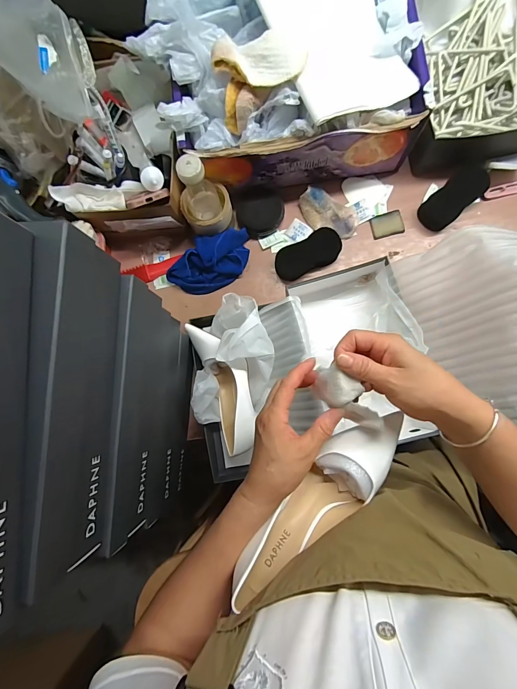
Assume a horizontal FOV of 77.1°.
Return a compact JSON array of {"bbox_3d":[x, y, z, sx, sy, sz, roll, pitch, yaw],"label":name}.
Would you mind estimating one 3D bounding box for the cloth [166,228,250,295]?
[{"bbox_3d":[-0.093,-0.158,0.631,0.178,0.052,0.090,-27,83,2],"label":"cloth"}]

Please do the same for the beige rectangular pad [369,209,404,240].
[{"bbox_3d":[0.251,-0.233,0.630,0.061,0.004,0.045,-14,83,4],"label":"beige rectangular pad"}]

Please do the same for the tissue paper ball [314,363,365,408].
[{"bbox_3d":[0.078,0.044,0.334,0.045,0.031,0.034,38,89,8],"label":"tissue paper ball"}]

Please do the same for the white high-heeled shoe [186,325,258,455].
[{"bbox_3d":[-0.053,0.069,0.570,0.076,0.079,0.230,-20,83,3],"label":"white high-heeled shoe"}]

